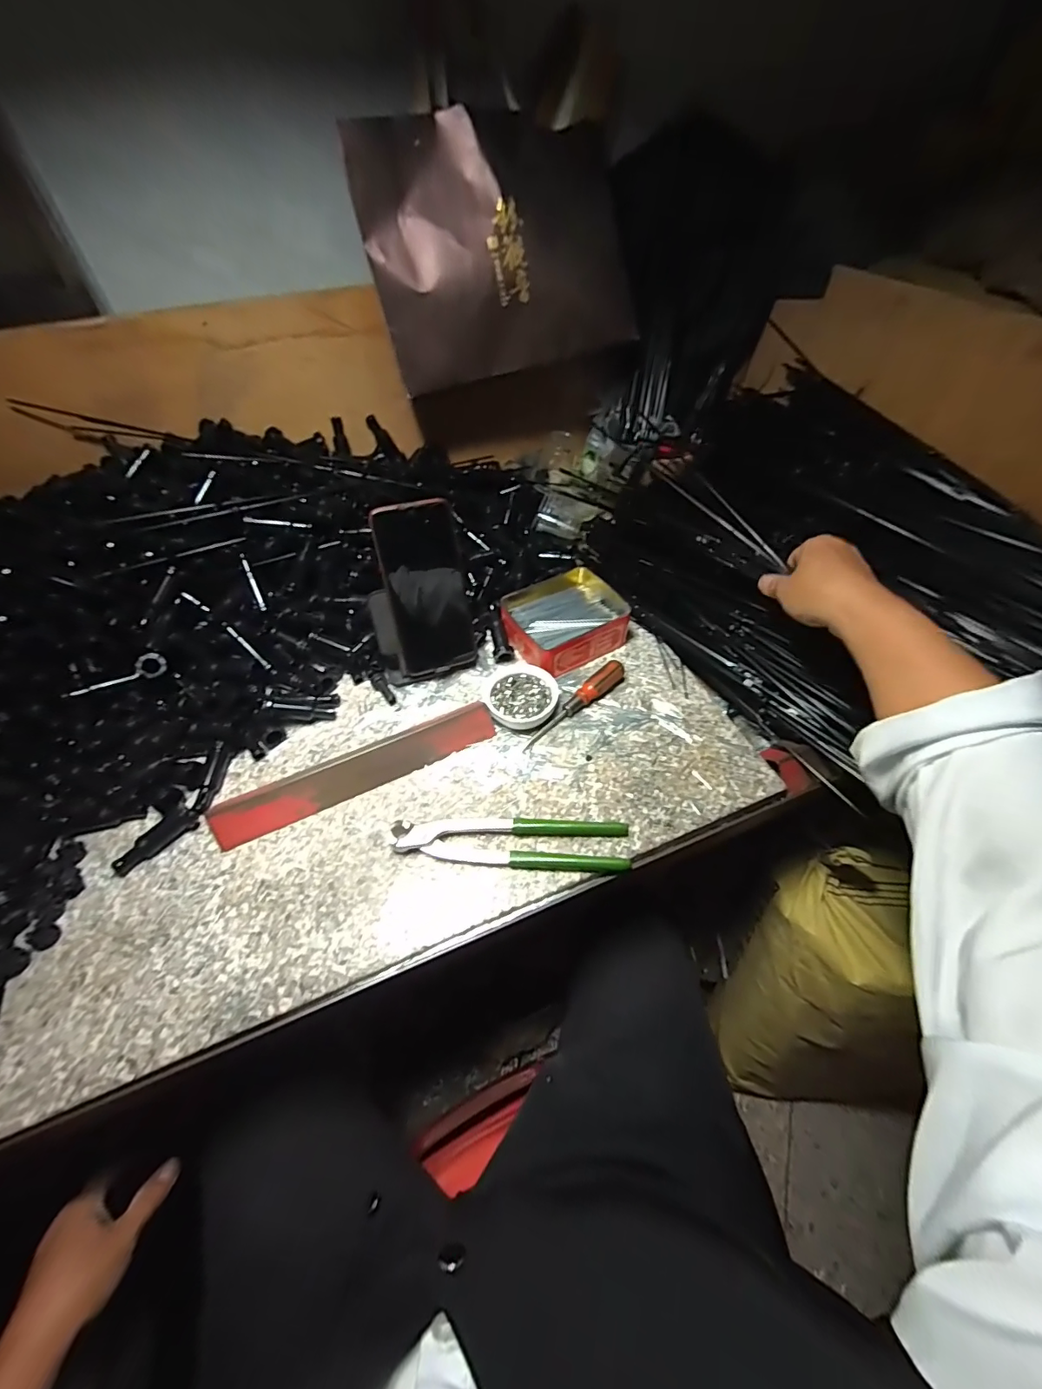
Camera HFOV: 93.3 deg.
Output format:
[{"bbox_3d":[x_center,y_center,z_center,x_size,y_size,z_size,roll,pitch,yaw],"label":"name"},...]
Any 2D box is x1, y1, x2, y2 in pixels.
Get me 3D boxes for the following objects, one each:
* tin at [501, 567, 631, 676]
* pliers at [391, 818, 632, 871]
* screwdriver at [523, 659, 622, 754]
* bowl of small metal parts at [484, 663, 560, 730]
[{"bbox_3d":[0.051,-0.084,0.565,0.133,0.043,0.108,-27,55,-19],"label":"tin"},{"bbox_3d":[-0.008,0.125,0.416,0.194,0.016,0.042,0,51,1],"label":"pliers"},{"bbox_3d":[0.055,0.009,0.499,0.137,0.023,0.018,-37,59,-25],"label":"screwdriver"},{"bbox_3d":[0.001,0.001,0.508,0.073,0.023,0.072,-1,51,1],"label":"bowl of small metal parts"}]

